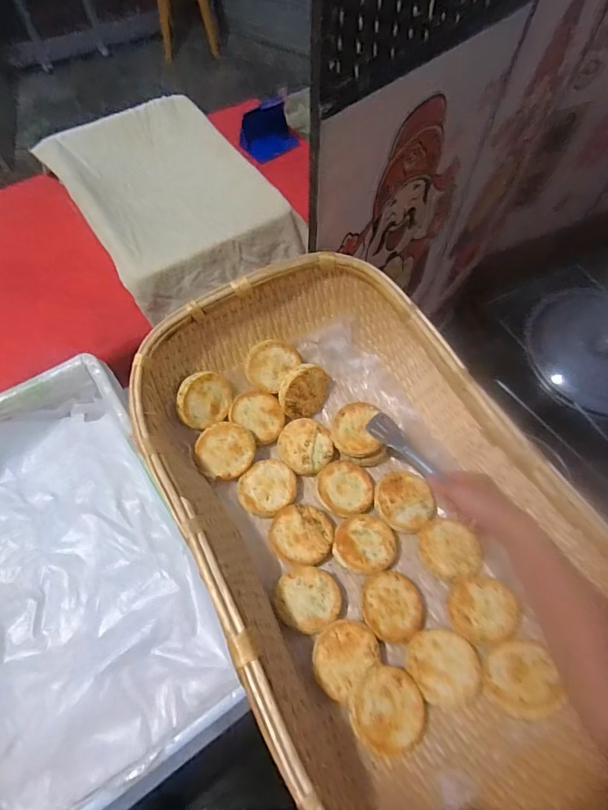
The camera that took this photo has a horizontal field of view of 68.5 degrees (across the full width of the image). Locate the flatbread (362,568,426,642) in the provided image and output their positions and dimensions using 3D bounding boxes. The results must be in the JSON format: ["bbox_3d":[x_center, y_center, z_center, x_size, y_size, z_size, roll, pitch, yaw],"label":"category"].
[{"bbox_3d":[0.136,0.302,0.673,0.093,0.019,0.093,0,64,0],"label":"flatbread"}]

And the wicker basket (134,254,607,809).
[{"bbox_3d":[0.090,0.143,0.660,0.470,0.220,0.758,-28,68,-13],"label":"wicker basket"}]

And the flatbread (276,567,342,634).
[{"bbox_3d":[0.006,0.289,0.670,0.095,0.016,0.087,0,64,0],"label":"flatbread"}]

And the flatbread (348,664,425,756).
[{"bbox_3d":[0.109,0.397,0.585,0.097,0.019,0.092,7,53,-10],"label":"flatbread"}]

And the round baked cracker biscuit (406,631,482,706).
[{"bbox_3d":[0.195,0.358,0.614,0.092,0.019,0.090,-28,68,-13],"label":"round baked cracker biscuit"}]

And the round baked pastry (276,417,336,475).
[{"bbox_3d":[0.002,0.072,0.784,0.093,0.017,0.095,-41,71,-18],"label":"round baked pastry"}]

